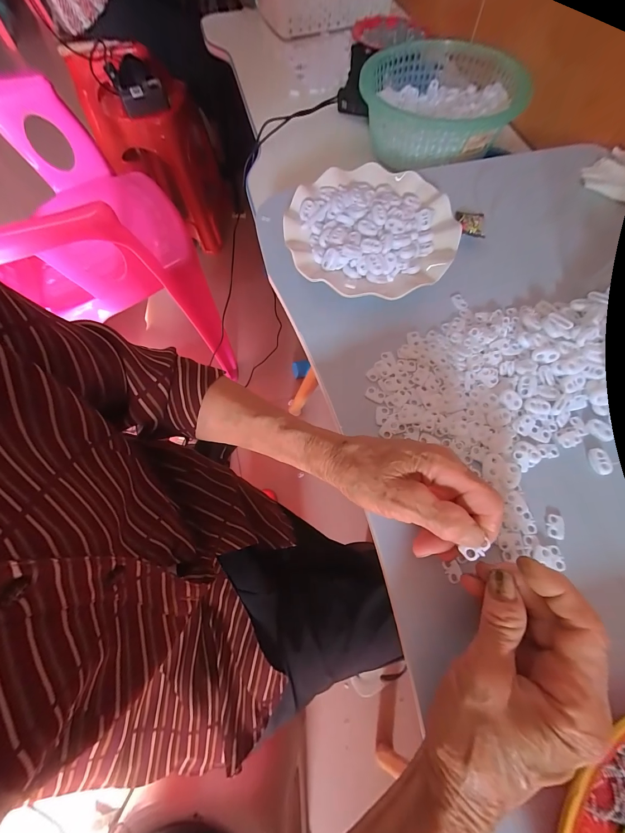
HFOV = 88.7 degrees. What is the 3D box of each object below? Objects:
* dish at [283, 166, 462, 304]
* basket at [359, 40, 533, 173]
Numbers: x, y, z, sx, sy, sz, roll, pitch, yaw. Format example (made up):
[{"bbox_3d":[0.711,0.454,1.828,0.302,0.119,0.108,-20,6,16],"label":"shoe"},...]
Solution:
[{"bbox_3d":[0.063,-0.198,0.346,0.177,0.038,0.182,0,67,1],"label":"dish"},{"bbox_3d":[0.178,-0.460,0.465,0.205,0.073,0.216,2,67,2],"label":"basket"}]

